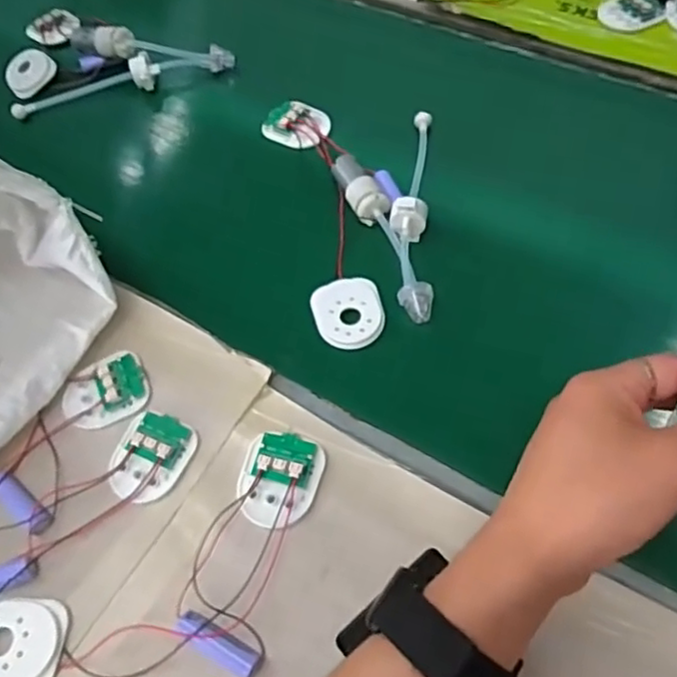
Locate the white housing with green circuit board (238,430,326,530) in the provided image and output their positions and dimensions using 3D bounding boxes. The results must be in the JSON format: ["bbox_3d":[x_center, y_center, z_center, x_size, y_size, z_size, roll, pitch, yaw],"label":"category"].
[{"bbox_3d":[-0.036,0.084,0.394,0.048,0.014,0.055,14,62,14],"label":"white housing with green circuit board"}]

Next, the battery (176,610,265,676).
[{"bbox_3d":[-0.065,0.166,0.354,0.049,0.010,0.015,23,65,19],"label":"battery"}]

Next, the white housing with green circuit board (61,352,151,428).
[{"bbox_3d":[-0.157,0.034,0.437,0.057,0.008,0.043,-27,60,-10],"label":"white housing with green circuit board"}]

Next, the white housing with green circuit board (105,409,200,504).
[{"bbox_3d":[-0.118,0.074,0.411,0.046,0.011,0.055,21,64,18],"label":"white housing with green circuit board"}]

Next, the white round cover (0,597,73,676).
[{"bbox_3d":[-0.178,0.169,0.364,0.049,0.011,0.048,-1,59,2],"label":"white round cover"}]

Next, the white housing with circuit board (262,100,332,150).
[{"bbox_3d":[-0.038,-0.188,0.575,0.058,0.011,0.046,21,64,18],"label":"white housing with circuit board"}]

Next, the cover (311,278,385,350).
[{"bbox_3d":[0.007,-0.019,0.466,0.048,0.007,0.057,-13,59,-1],"label":"cover"}]

